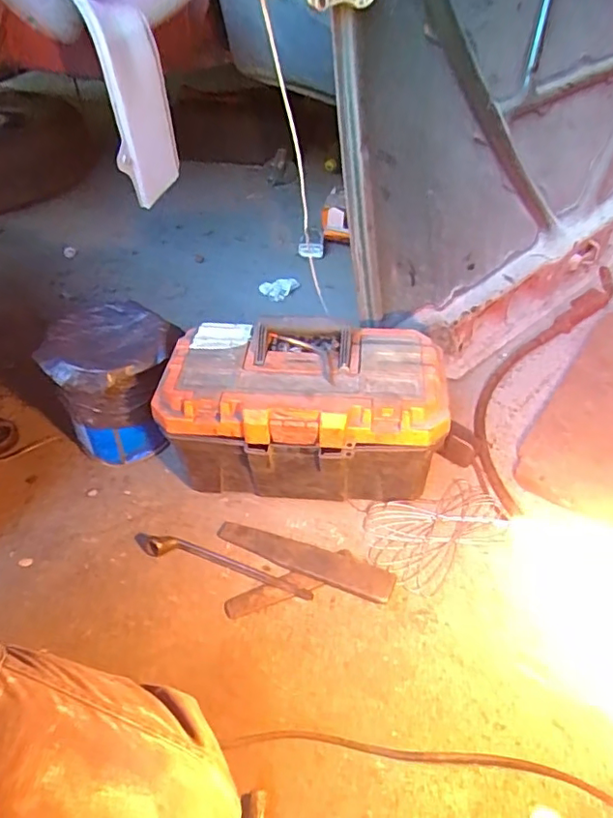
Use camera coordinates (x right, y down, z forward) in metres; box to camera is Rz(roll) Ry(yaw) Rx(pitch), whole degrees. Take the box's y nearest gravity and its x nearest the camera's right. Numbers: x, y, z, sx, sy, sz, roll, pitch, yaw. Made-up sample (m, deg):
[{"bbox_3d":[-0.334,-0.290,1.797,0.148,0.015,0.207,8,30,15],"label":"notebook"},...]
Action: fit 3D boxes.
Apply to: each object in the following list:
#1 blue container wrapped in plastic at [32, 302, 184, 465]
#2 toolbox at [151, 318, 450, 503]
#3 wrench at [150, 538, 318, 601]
[{"bbox_3d":[-0.286,-0.038,0.884,0.192,0.211,0.185,-19,47,-15],"label":"blue container wrapped in plastic"},{"bbox_3d":[-0.005,0.017,0.806,0.372,0.213,0.196,0,45,3],"label":"toolbox"},{"bbox_3d":[-0.108,0.212,0.761,0.245,0.019,0.030,11,47,14],"label":"wrench"}]

